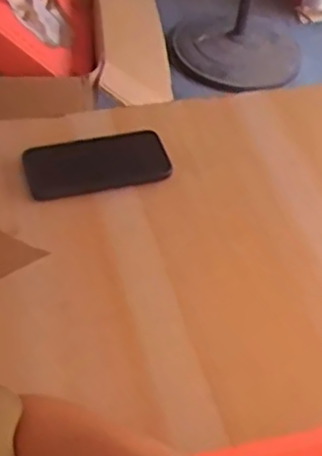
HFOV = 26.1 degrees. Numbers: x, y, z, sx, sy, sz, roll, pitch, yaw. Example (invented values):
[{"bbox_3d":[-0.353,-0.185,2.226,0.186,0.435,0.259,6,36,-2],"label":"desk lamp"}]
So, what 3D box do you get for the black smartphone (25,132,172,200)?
[{"bbox_3d":[-0.067,-0.071,0.730,0.153,0.016,0.068,-10,57,-20],"label":"black smartphone"}]

